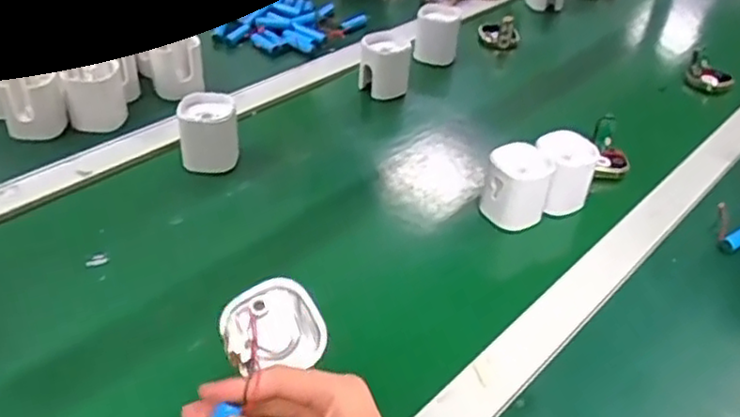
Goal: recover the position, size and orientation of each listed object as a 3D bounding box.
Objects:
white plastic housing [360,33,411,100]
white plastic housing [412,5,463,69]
[{"bbox_3d":[0.019,-0.184,0.865,0.060,0.062,0.060,7,39,3],"label":"white plastic housing"},{"bbox_3d":[0.092,-0.239,0.942,0.061,0.079,0.046,10,39,6],"label":"white plastic housing"}]

